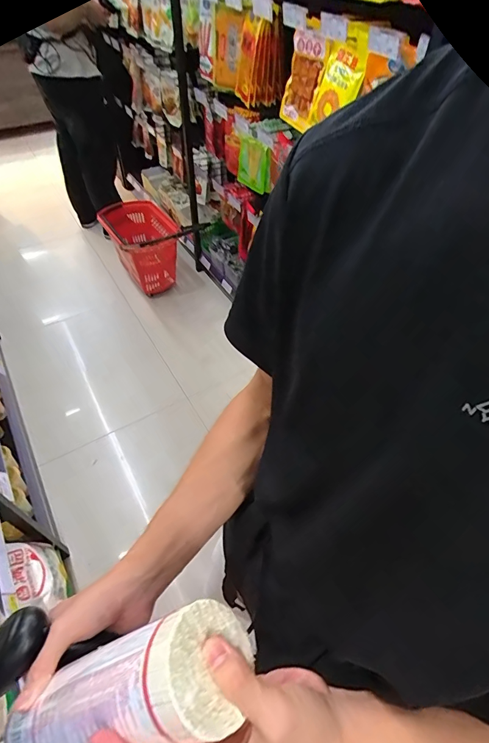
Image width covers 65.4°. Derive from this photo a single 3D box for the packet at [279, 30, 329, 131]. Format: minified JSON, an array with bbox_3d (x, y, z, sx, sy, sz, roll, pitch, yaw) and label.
[{"bbox_3d":[0.164,-0.827,1.084,0.029,0.224,0.139,-25,65,-26],"label":"packet"}]

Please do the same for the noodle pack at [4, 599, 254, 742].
[{"bbox_3d":[-0.097,0.238,0.271,0.216,0.058,0.066,-38,51,19],"label":"noodle pack"}]

